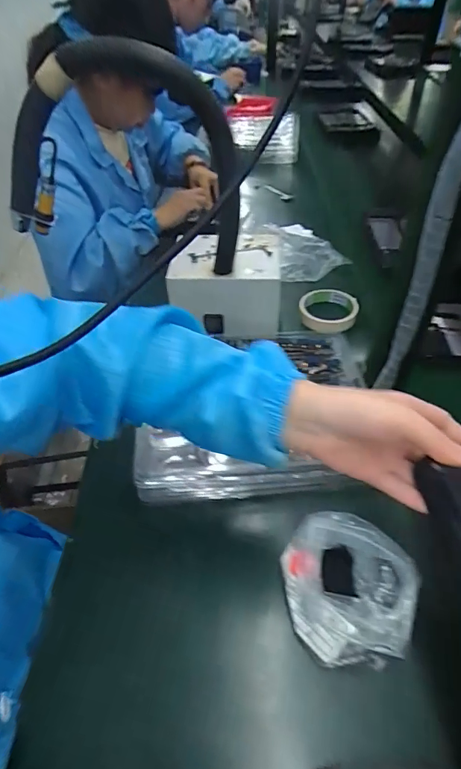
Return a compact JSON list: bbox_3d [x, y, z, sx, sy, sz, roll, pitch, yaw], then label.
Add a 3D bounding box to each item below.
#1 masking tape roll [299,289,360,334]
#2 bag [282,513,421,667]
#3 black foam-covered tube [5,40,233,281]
[{"bbox_3d":[0.157,-0.120,0.695,0.089,0.030,0.089,12,49,14],"label":"masking tape roll"},{"bbox_3d":[0.098,0.173,0.373,0.104,0.068,0.109,12,49,14],"label":"bag"},{"bbox_3d":[-0.131,-0.271,0.550,0.278,0.265,0.118,1,47,3],"label":"black foam-covered tube"}]

